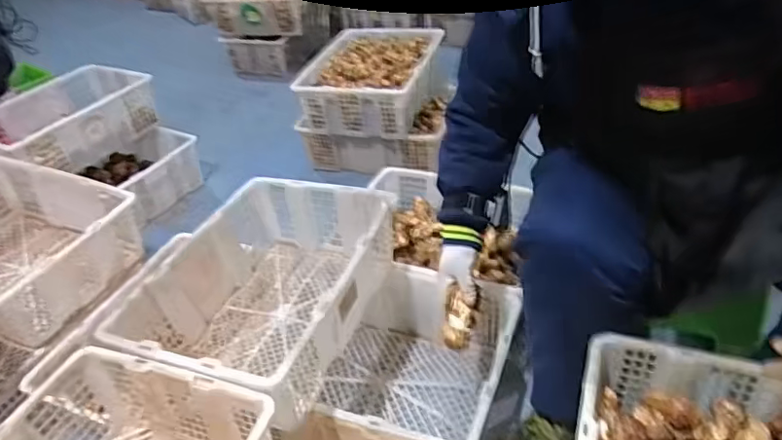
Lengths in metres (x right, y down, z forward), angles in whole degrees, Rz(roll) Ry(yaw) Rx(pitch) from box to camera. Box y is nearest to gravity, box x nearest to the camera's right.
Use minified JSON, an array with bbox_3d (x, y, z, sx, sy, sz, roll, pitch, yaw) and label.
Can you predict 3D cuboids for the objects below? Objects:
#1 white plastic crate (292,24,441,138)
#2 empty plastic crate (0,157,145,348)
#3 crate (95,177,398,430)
[{"bbox_3d":[-0.047,-0.454,1.774,0.385,0.161,0.539,5,39,16],"label":"white plastic crate"},{"bbox_3d":[-0.850,0.061,1.239,0.486,0.196,0.387,14,42,25],"label":"empty plastic crate"},{"bbox_3d":[-0.248,0.127,1.044,0.402,0.186,0.503,9,40,20],"label":"crate"}]

